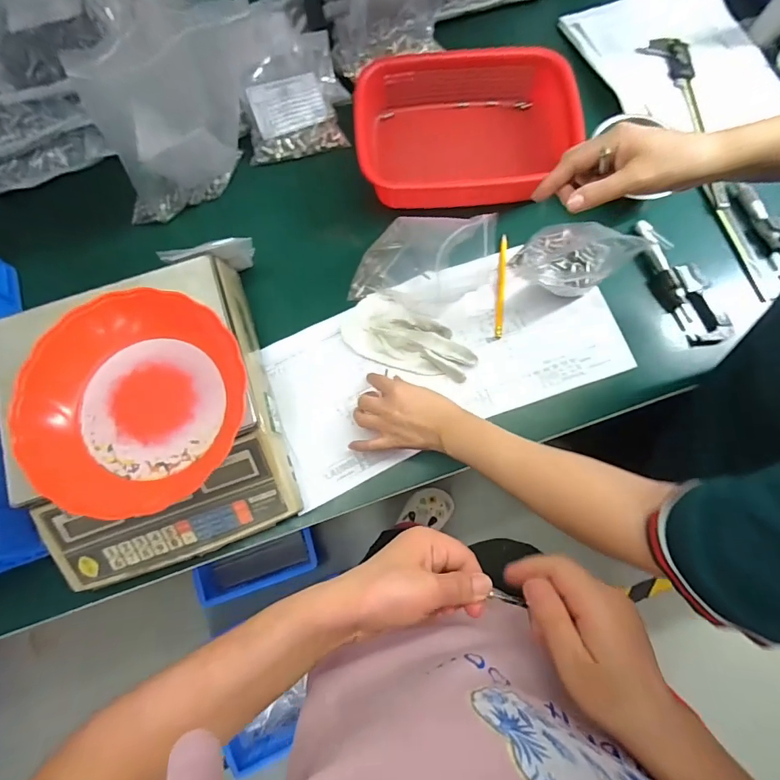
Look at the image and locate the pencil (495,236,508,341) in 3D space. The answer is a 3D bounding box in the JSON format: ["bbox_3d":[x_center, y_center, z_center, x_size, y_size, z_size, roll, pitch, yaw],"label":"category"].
[{"bbox_3d":[0.151,-0.141,0.600,0.010,0.006,0.145,6,77,1],"label":"pencil"}]

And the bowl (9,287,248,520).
[{"bbox_3d":[-0.249,0.008,0.438,0.190,0.058,0.206,0,77,0],"label":"bowl"}]

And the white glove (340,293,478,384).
[{"bbox_3d":[0.025,-0.065,0.574,0.170,0.028,0.081,26,78,6],"label":"white glove"}]

